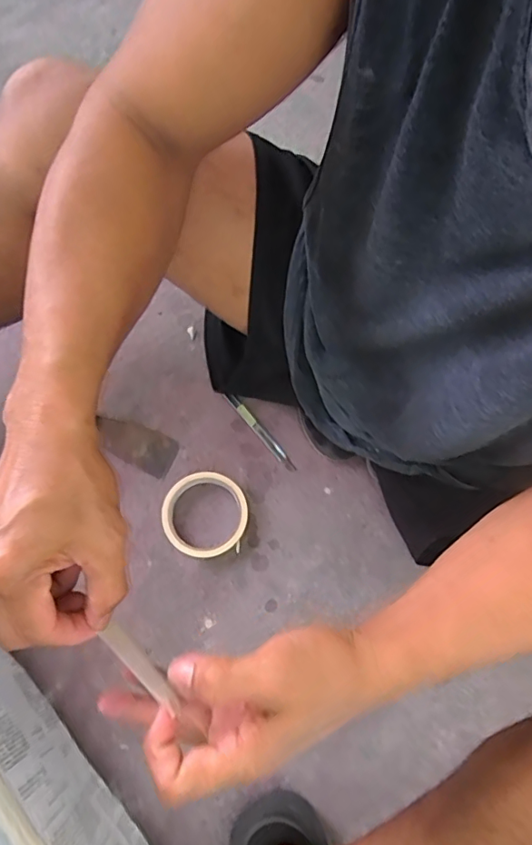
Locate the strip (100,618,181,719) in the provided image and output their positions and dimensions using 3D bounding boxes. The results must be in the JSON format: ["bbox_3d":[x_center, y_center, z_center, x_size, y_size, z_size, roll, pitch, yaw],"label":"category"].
[{"bbox_3d":[-0.072,0.139,0.291,0.065,0.006,0.011,32,75,28],"label":"strip"}]

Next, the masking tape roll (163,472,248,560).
[{"bbox_3d":[-0.070,0.105,0.580,0.095,0.020,0.095,1,73,-4],"label":"masking tape roll"}]

